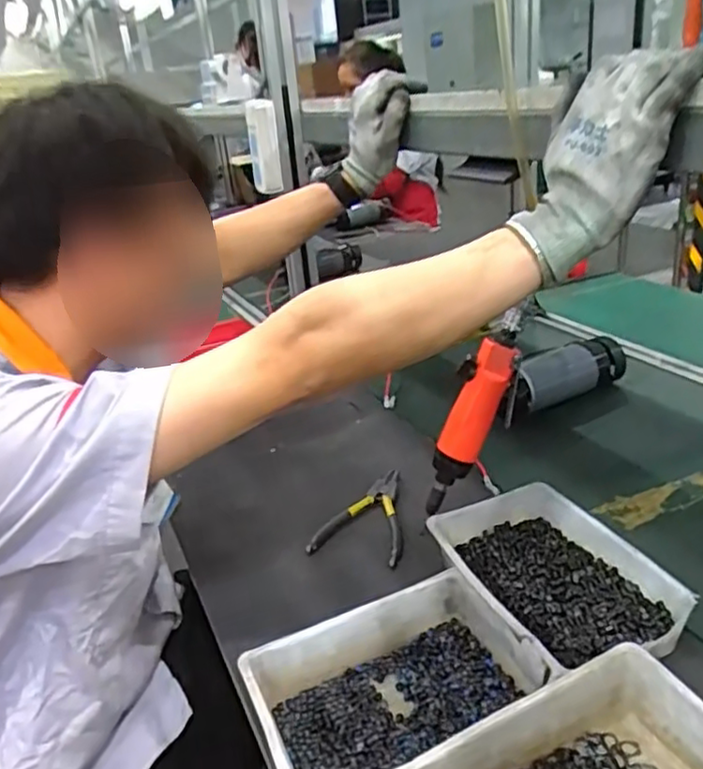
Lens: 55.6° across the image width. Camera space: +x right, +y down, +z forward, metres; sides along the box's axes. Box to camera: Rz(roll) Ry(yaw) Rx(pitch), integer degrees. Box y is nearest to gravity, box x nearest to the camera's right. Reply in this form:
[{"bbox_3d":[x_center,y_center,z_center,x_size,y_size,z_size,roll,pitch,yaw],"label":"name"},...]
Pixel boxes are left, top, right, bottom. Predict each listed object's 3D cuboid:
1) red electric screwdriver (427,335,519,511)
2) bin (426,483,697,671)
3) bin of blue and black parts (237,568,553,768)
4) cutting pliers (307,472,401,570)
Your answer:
[{"bbox_3d":[0.112,0.041,0.665,0.041,0.205,0.039,12,18,-25],"label":"red electric screwdriver"},{"bbox_3d":[0.174,0.175,0.589,0.152,0.059,0.198,-14,27,-18],"label":"bin"},{"bbox_3d":[0.033,0.233,0.498,0.198,0.060,0.144,-15,27,-19],"label":"bin of blue and black parts"},{"bbox_3d":[0.022,0.141,0.738,0.093,0.024,0.140,5,27,20],"label":"cutting pliers"}]

